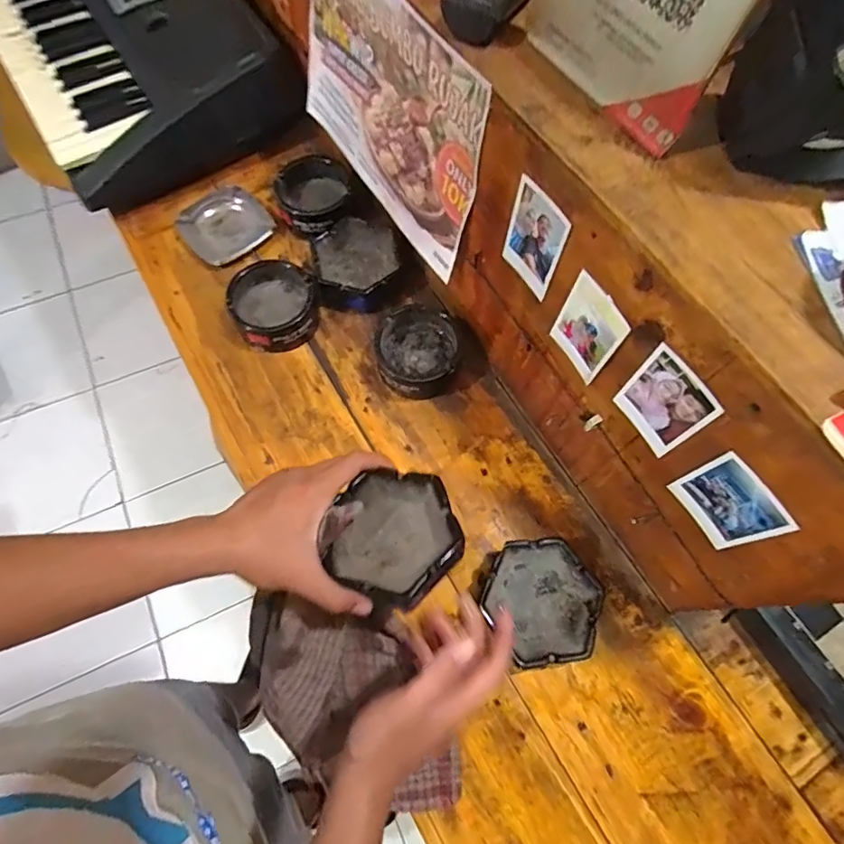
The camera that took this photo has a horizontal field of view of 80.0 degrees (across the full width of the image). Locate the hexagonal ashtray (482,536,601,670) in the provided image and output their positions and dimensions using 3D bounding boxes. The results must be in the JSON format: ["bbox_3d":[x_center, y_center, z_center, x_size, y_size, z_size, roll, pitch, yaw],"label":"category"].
[{"bbox_3d":[0.116,0.178,0.497,0.105,0.044,0.116,-35,73,-15],"label":"hexagonal ashtray"}]

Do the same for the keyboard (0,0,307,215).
[{"bbox_3d":[-0.506,-0.671,0.788,0.341,0.122,0.885,-31,72,-14],"label":"keyboard"}]

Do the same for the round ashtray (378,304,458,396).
[{"bbox_3d":[-0.006,-0.085,0.600,0.097,0.042,0.106,1,68,-2],"label":"round ashtray"}]

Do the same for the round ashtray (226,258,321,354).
[{"bbox_3d":[-0.180,-0.146,0.616,0.101,0.042,0.104,1,68,-2],"label":"round ashtray"}]

